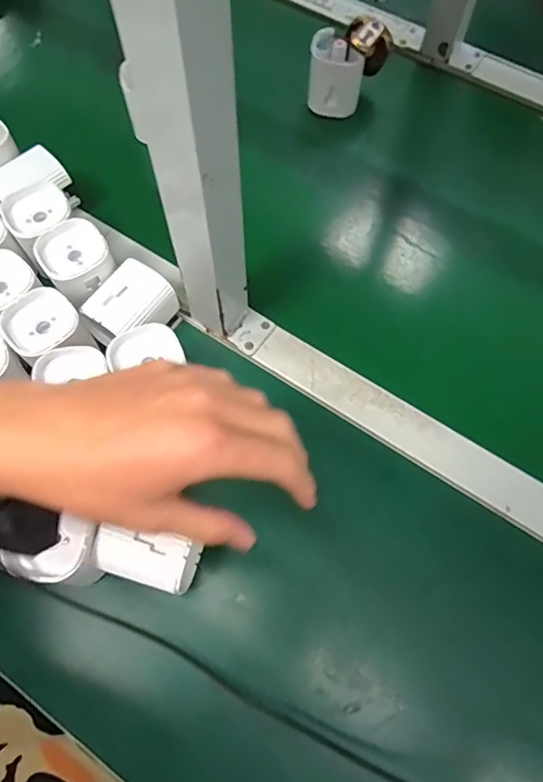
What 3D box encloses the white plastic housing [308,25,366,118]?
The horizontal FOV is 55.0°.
[{"bbox_3d":[0.069,-0.338,0.559,0.057,0.061,0.051,12,68,2],"label":"white plastic housing"}]

